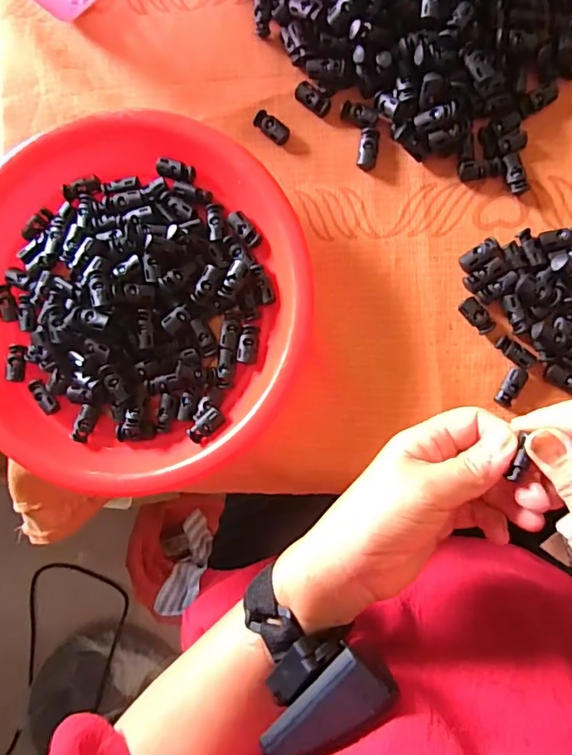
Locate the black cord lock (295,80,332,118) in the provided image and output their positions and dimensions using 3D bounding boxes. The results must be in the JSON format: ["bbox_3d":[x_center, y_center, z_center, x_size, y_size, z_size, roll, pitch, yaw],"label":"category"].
[{"bbox_3d":[0.019,-0.204,0.365,0.028,0.009,0.014,39,93,6],"label":"black cord lock"}]

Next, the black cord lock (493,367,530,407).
[{"bbox_3d":[0.153,0.007,0.339,0.014,0.009,0.027,29,92,6],"label":"black cord lock"}]

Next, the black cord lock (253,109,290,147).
[{"bbox_3d":[-0.011,-0.186,0.368,0.029,0.010,0.015,39,93,6],"label":"black cord lock"}]

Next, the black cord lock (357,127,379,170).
[{"bbox_3d":[0.059,-0.164,0.357,0.014,0.009,0.030,7,90,7],"label":"black cord lock"}]

